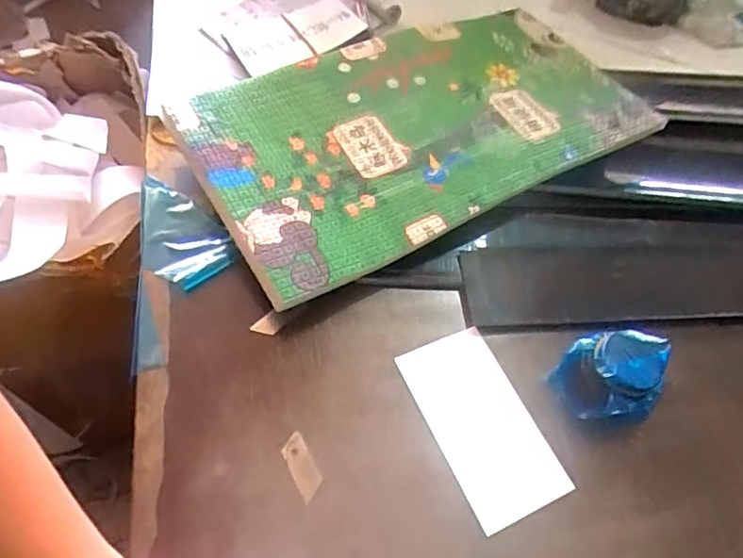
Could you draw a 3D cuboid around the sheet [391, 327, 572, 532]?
[{"bbox_3d":[0.089,0.115,0.464,0.082,0.004,0.151,-17,60,-21],"label":"sheet"}]

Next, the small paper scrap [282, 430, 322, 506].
[{"bbox_3d":[-0.052,0.140,0.428,0.019,0.009,0.046,-24,61,-19],"label":"small paper scrap"}]

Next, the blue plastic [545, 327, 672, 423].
[{"bbox_3d":[0.193,0.079,0.464,0.083,0.056,0.070,12,56,4],"label":"blue plastic"}]

